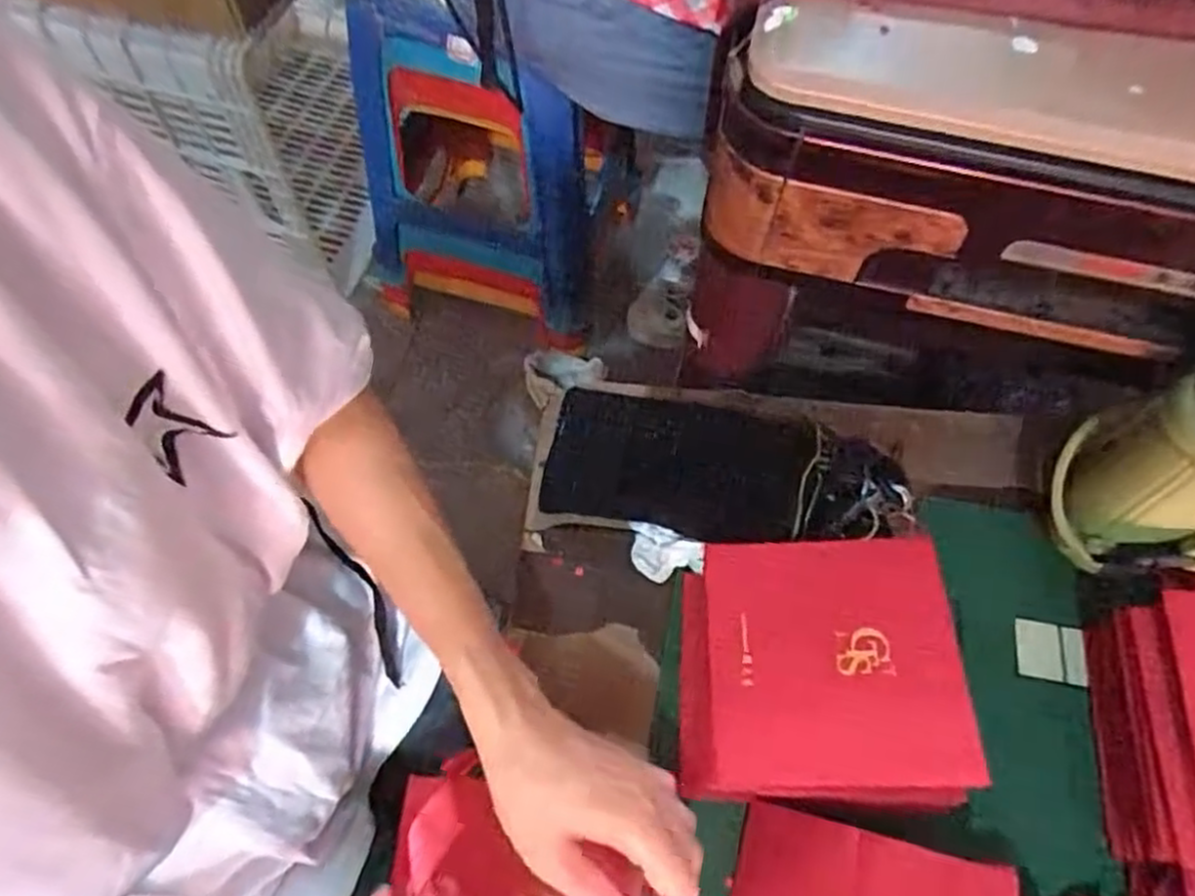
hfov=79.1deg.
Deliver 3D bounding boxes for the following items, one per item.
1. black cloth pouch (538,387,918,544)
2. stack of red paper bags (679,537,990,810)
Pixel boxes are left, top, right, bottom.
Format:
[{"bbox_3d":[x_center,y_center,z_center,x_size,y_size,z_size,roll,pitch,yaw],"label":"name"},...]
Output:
[{"bbox_3d":[0.092,0.016,0.516,0.256,0.048,0.101,13,63,4],"label":"black cloth pouch"},{"bbox_3d":[0.128,0.132,0.436,0.165,0.046,0.148,-7,70,20],"label":"stack of red paper bags"}]

